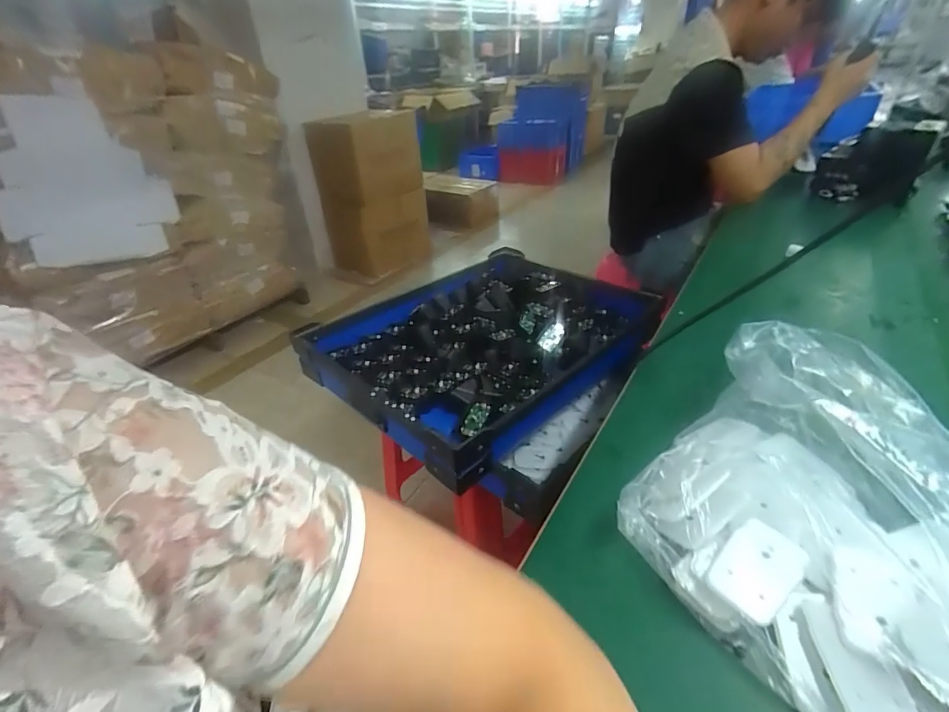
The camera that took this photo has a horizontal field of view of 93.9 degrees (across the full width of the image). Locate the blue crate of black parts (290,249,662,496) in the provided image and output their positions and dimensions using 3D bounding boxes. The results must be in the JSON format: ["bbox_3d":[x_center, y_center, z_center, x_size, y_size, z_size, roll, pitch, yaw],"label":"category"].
[{"bbox_3d":[0.021,-0.049,0.898,0.604,0.090,0.489,-30,42,-32],"label":"blue crate of black parts"}]

